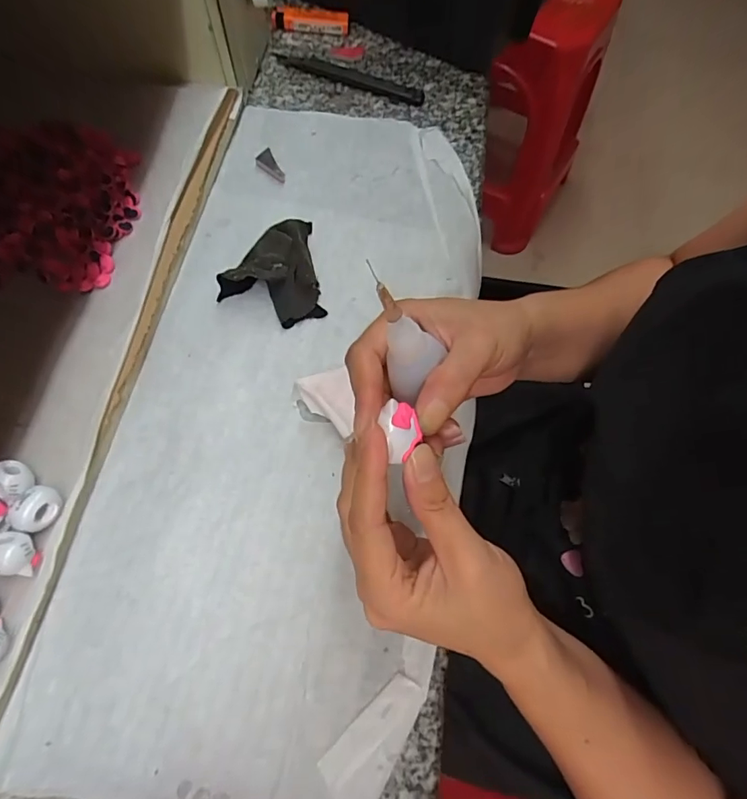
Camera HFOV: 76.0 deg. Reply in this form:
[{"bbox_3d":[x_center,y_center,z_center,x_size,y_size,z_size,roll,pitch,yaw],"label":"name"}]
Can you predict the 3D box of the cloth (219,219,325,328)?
[{"bbox_3d":[-0.078,-0.095,0.353,0.071,0.026,0.085,-12,68,-7],"label":"cloth"}]

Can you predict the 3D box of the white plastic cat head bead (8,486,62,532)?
[{"bbox_3d":[-0.189,0.061,0.267,0.024,0.022,0.025,14,67,5],"label":"white plastic cat head bead"}]

